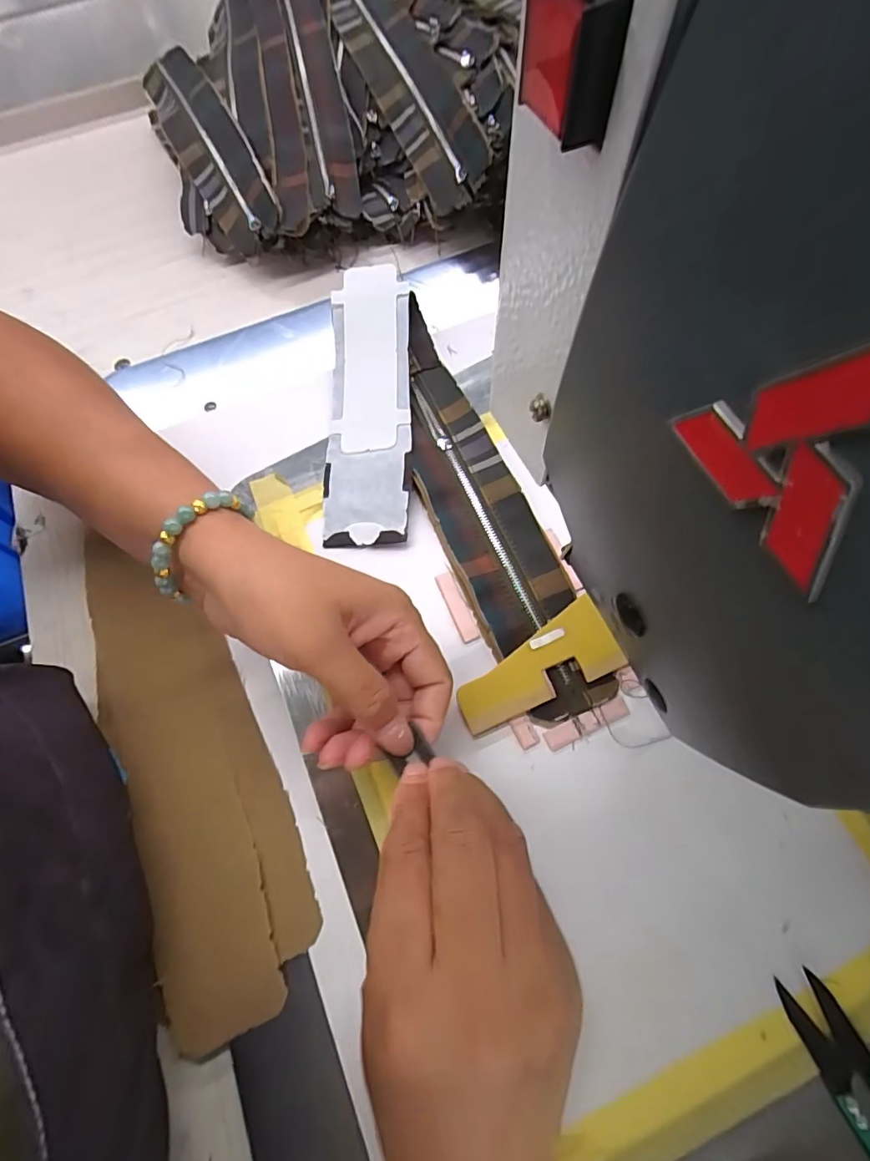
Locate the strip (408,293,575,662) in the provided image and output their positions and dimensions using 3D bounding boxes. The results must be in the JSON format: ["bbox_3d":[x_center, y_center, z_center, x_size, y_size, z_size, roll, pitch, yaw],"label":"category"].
[{"bbox_3d":[0.014,-0.078,0.320,0.057,0.008,0.248,-20,68,-5],"label":"strip"}]

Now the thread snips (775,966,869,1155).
[{"bbox_3d":[0.176,0.215,0.192,0.022,0.009,0.103,-23,68,-6],"label":"thread snips"}]

